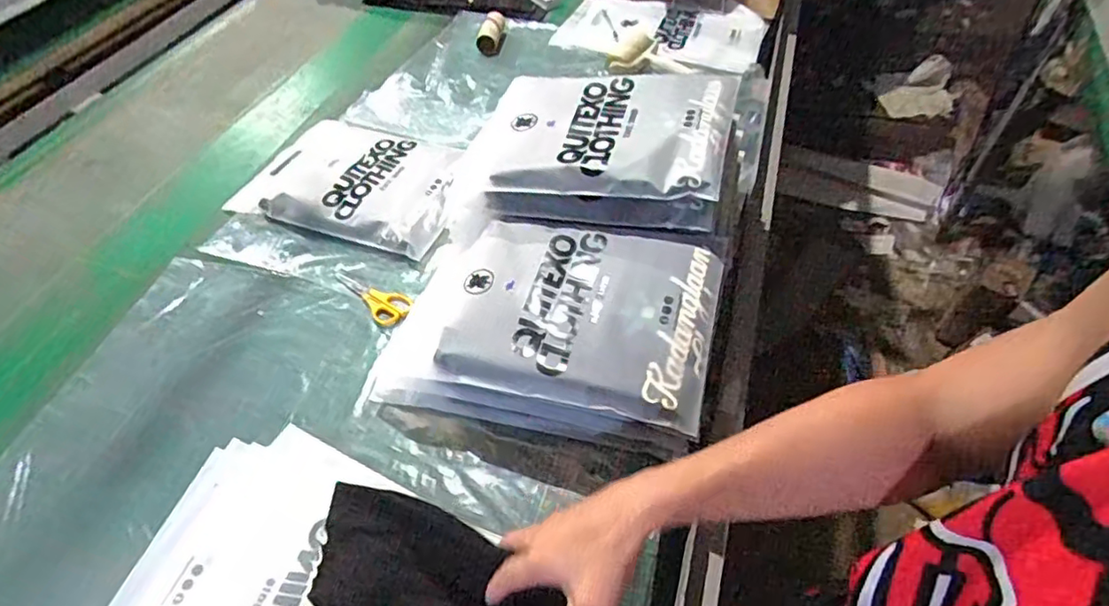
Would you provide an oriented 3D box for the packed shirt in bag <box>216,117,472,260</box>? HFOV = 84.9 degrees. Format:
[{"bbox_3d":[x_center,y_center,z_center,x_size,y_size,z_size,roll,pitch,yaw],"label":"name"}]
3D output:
[{"bbox_3d":[-0.295,-0.193,0.946,0.377,0.036,0.241,16,54,18],"label":"packed shirt in bag"}]

